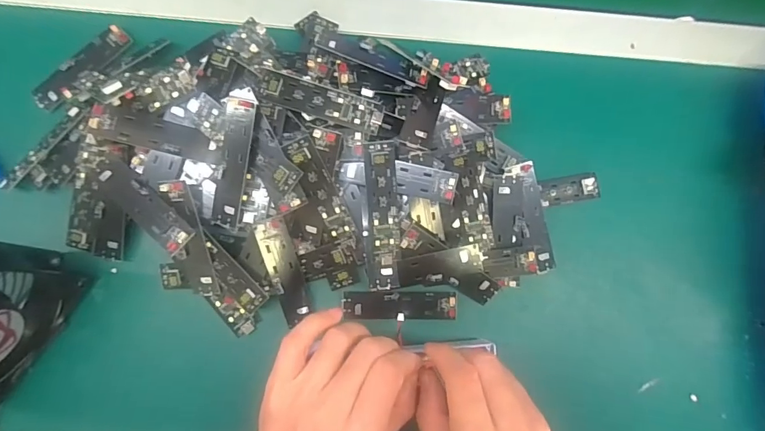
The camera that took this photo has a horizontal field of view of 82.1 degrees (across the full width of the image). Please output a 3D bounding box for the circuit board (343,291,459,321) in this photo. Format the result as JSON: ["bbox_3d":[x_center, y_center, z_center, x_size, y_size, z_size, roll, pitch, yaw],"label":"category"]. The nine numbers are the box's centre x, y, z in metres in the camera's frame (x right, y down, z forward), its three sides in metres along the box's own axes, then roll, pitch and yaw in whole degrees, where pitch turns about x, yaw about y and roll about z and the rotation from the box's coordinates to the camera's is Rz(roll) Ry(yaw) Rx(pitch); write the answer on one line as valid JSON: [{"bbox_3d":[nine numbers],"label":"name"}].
[{"bbox_3d":[0.014,0.072,0.351,0.090,0.006,0.023,1,84,-3],"label":"circuit board"}]

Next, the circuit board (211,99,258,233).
[{"bbox_3d":[-0.106,-0.036,0.311,0.022,0.010,0.090,11,99,-1],"label":"circuit board"}]

